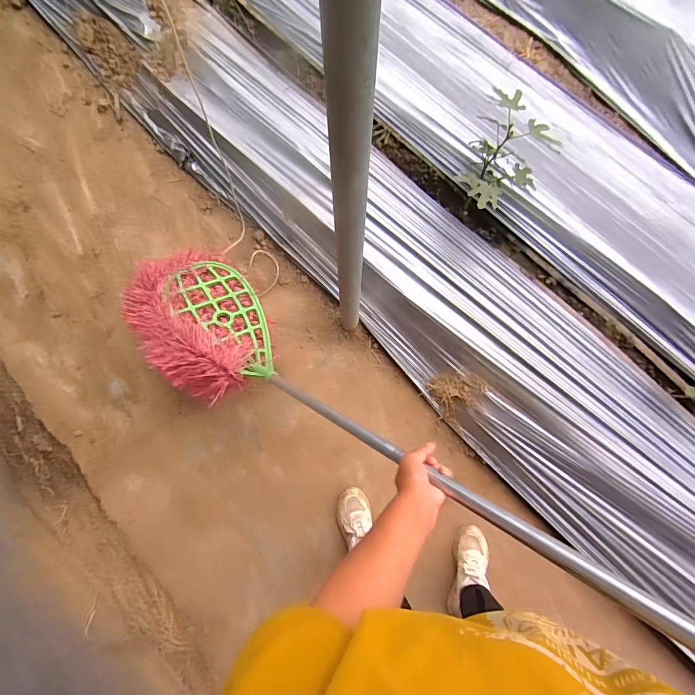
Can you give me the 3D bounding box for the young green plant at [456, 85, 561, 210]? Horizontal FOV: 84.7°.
[{"bbox_3d":[0.477,-0.564,1.192,0.228,0.286,0.334,16,79,5],"label":"young green plant"}]

